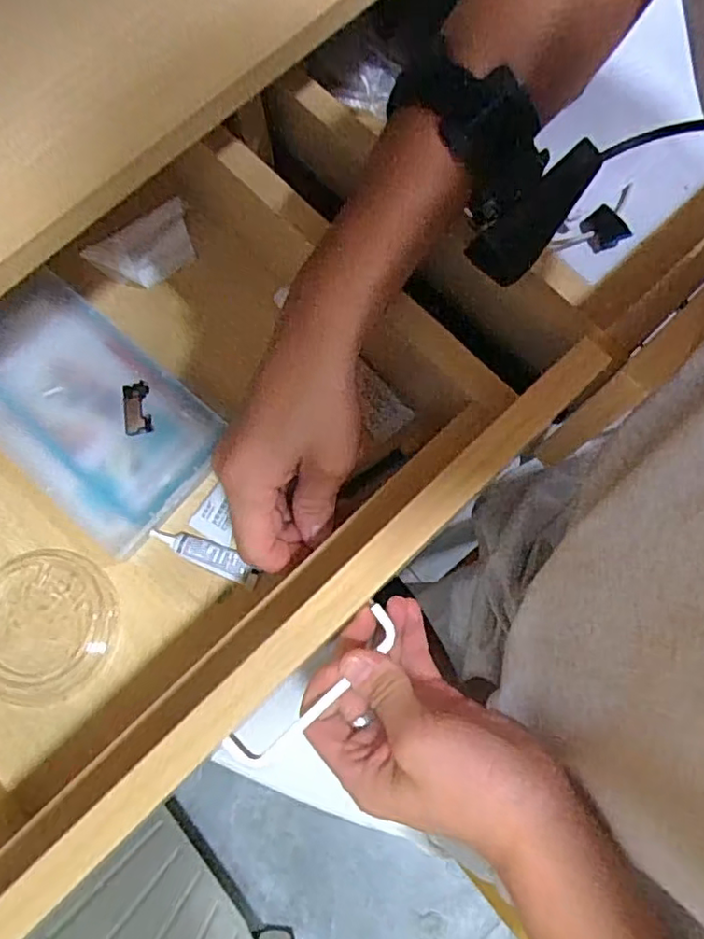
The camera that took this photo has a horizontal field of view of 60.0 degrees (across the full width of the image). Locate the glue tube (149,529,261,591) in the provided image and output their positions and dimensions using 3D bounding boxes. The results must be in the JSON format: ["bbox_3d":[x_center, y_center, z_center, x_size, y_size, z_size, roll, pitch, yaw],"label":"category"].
[{"bbox_3d":[-0.088,0.050,0.367,0.068,0.008,0.016,24,76,7],"label":"glue tube"}]

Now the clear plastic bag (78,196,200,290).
[{"bbox_3d":[-0.142,-0.152,0.419,0.071,0.013,0.043,-31,76,-8],"label":"clear plastic bag"}]

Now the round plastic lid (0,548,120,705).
[{"bbox_3d":[-0.188,0.092,0.364,0.090,0.004,0.085,0,74,1],"label":"round plastic lid"}]

